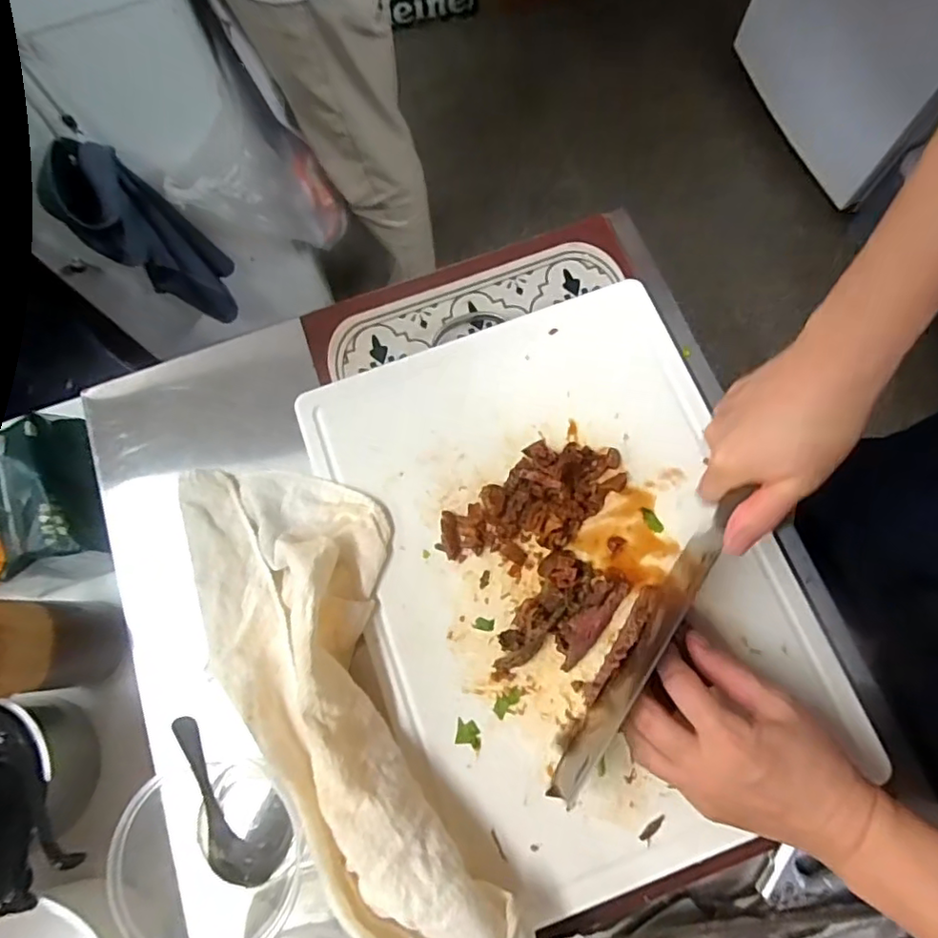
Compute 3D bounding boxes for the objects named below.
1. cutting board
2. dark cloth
[{"bbox_3d":[0.070,0.064,0.434,0.303,0.013,0.393,-24,75,-5],"label":"cutting board"},{"bbox_3d":[-0.501,-0.352,0.954,0.162,0.361,0.063,-16,75,-3],"label":"dark cloth"}]

